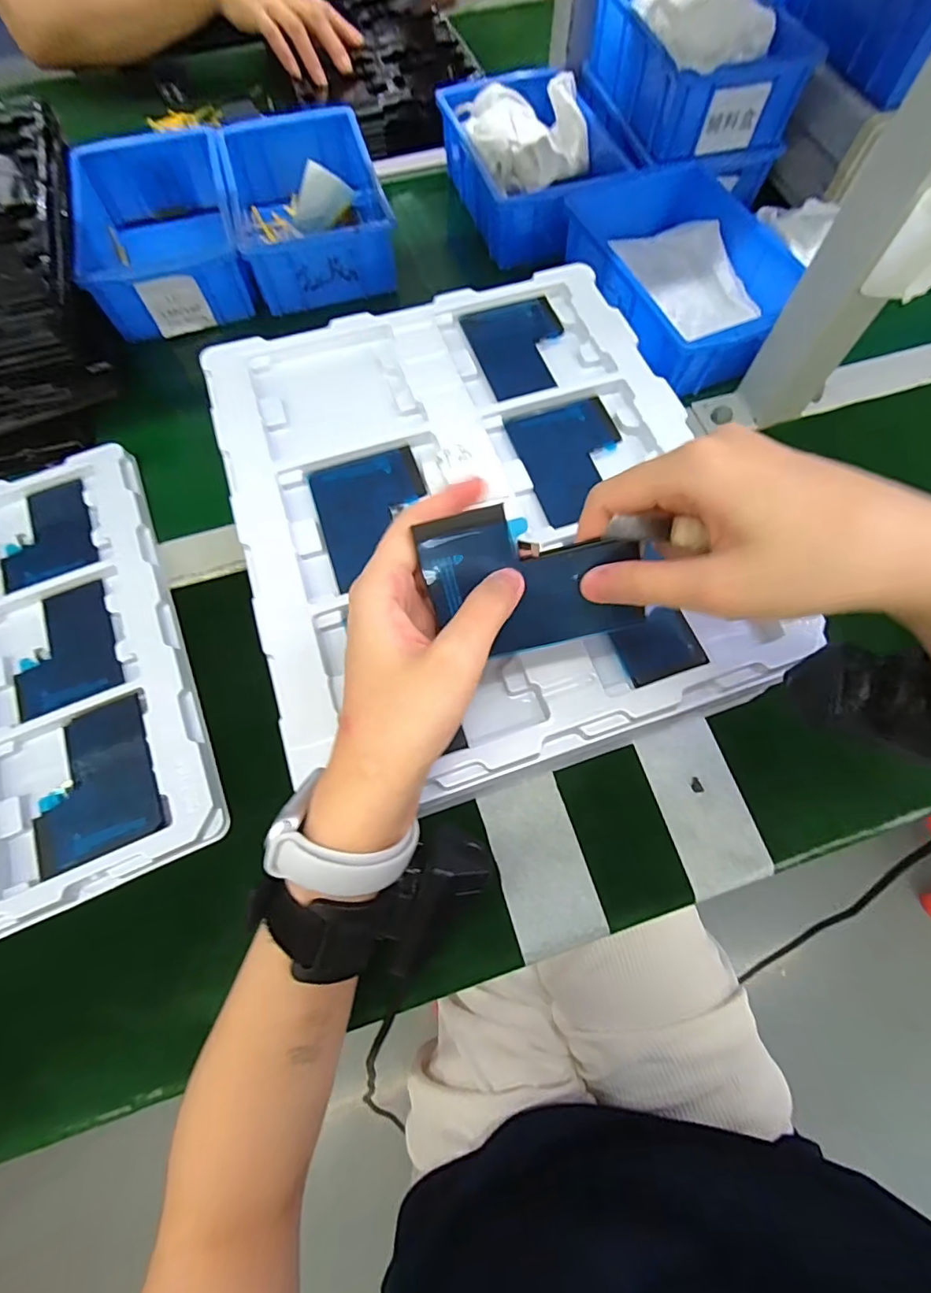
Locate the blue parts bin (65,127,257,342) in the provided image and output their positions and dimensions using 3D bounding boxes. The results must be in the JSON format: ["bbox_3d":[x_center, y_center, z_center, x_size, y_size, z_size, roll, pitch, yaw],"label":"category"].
[{"bbox_3d":[-0.284,-0.395,0.492,0.134,0.061,0.203,-15,69,-5],"label":"blue parts bin"}]

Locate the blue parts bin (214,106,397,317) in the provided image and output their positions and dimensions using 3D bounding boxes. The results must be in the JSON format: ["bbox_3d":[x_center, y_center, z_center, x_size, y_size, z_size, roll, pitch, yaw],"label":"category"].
[{"bbox_3d":[-0.155,-0.422,0.500,0.131,0.061,0.196,-14,69,-5],"label":"blue parts bin"}]

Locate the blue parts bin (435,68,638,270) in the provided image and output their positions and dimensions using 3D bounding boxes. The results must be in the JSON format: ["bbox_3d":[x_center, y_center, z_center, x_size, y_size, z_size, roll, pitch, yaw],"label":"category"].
[{"bbox_3d":[0.070,-0.486,0.518,0.152,0.057,0.217,-17,69,-6],"label":"blue parts bin"}]

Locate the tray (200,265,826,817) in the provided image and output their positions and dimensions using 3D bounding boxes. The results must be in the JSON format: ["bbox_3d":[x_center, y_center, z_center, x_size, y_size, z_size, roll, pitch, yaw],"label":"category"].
[{"bbox_3d":[0.006,-0.090,0.313,0.277,0.016,0.328,-17,69,-6],"label":"tray"}]

